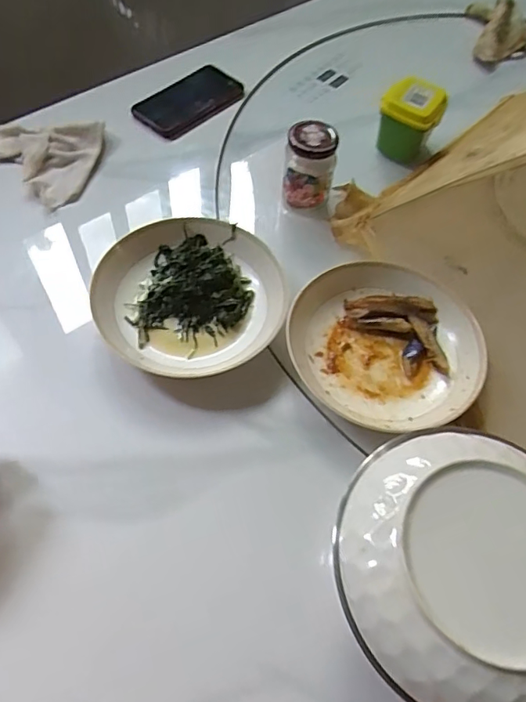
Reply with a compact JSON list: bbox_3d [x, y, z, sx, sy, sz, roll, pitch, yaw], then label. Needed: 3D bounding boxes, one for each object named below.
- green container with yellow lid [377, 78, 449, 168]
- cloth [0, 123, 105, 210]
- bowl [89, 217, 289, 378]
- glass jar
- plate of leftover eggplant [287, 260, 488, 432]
[{"bbox_3d":[0.197,-0.314,0.714,0.081,0.085,0.090,22,56,7],"label":"green container with yellow lid"},{"bbox_3d":[-0.288,-0.240,0.660,0.138,0.024,0.130,4,54,2],"label":"cloth"},{"bbox_3d":[-0.074,-0.063,0.555,0.189,0.045,0.185,4,56,-6],"label":"bowl"},{"bbox_3d":[0.055,-0.222,0.632,0.057,0.110,0.057,1,54,-1],"label":"glass jar"},{"bbox_3d":[0.125,-0.009,0.541,0.188,0.041,0.189,4,56,-6],"label":"plate of leftover eggplant"}]

